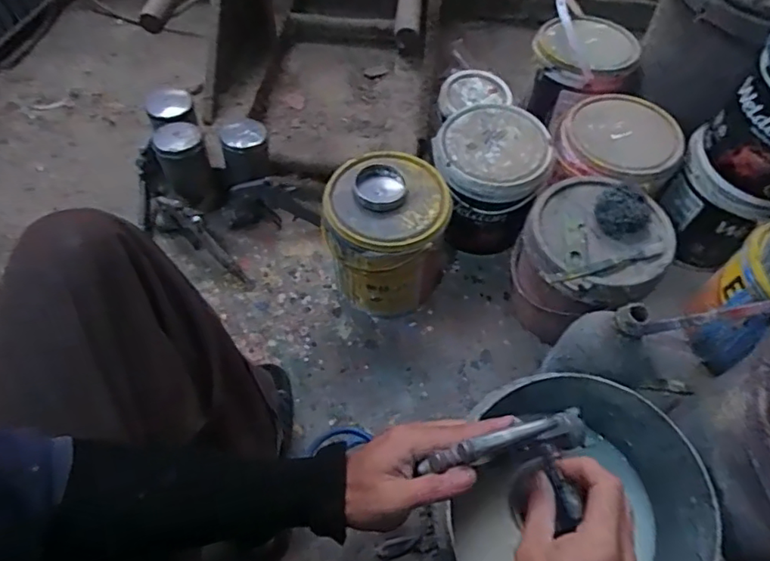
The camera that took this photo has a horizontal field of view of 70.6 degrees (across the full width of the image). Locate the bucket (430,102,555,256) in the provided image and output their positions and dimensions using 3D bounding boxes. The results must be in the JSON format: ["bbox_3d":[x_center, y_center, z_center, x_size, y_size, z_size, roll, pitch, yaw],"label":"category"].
[{"bbox_3d":[0.167,-0.163,0.907,0.169,0.186,0.173,-1,59,1],"label":"bucket"}]

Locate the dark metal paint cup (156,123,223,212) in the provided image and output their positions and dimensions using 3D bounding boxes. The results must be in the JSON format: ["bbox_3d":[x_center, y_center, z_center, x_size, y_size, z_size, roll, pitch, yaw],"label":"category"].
[{"bbox_3d":[-0.335,-0.183,0.952,0.081,0.192,0.071,-27,62,-14],"label":"dark metal paint cup"}]

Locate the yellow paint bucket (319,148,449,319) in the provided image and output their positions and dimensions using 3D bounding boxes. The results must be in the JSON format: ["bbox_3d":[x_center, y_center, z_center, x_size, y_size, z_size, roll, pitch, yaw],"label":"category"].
[{"bbox_3d":[0.007,-0.061,0.842,0.173,0.212,0.168,-1,59,1],"label":"yellow paint bucket"}]

